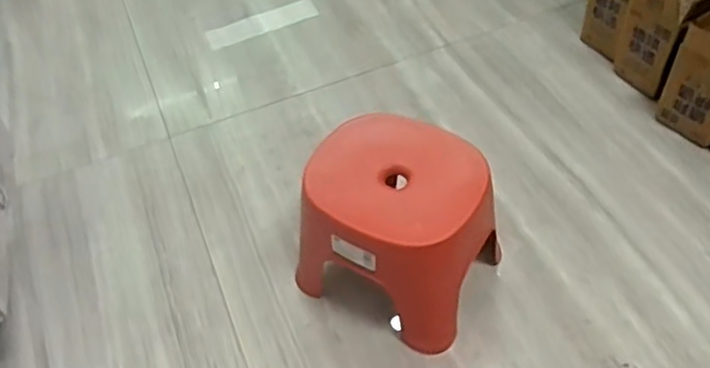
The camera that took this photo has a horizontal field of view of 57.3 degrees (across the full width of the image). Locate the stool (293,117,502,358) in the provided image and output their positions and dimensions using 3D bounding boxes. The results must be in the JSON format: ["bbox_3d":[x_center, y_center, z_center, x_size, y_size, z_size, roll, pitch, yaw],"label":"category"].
[{"bbox_3d":[0.051,0.057,0.828,0.225,0.202,0.196,21,54,21],"label":"stool"}]

